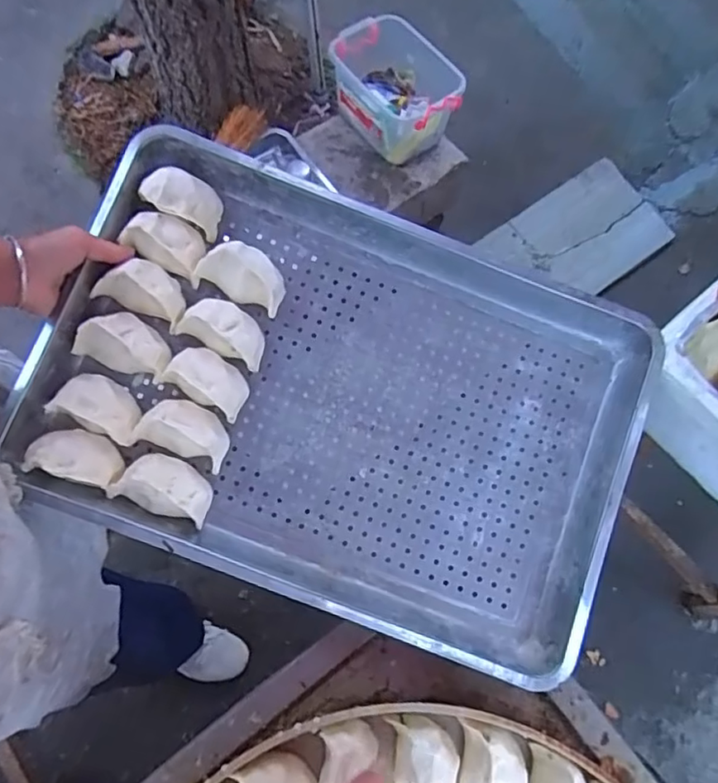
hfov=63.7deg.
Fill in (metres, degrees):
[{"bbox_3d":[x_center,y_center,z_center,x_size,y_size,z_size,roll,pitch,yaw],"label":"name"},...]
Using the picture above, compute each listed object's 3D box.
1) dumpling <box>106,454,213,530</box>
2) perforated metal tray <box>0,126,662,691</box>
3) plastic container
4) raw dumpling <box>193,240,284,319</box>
[{"bbox_3d":[-0.192,0.091,0.569,0.092,0.041,0.053,18,68,6],"label":"dumpling"},{"bbox_3d":[-0.018,0.009,0.591,0.576,0.071,0.387,21,83,-4],"label":"perforated metal tray"},{"bbox_3d":[0.069,-0.682,1.291,0.195,0.172,0.334,-38,73,-15],"label":"plastic container"},{"bbox_3d":[-0.120,-0.122,0.607,0.090,0.052,0.025,26,25,-3],"label":"raw dumpling"}]

